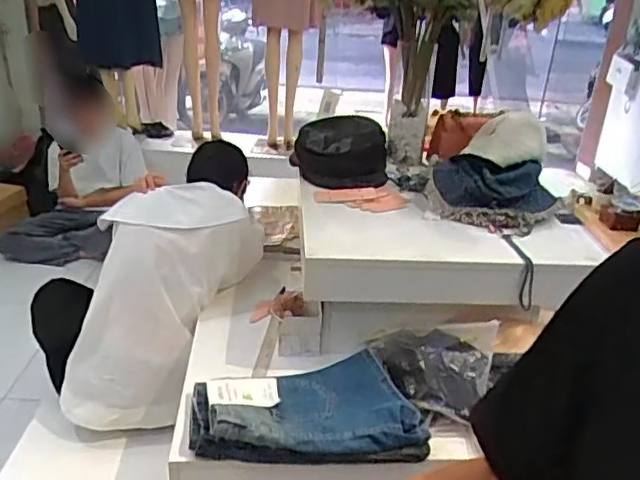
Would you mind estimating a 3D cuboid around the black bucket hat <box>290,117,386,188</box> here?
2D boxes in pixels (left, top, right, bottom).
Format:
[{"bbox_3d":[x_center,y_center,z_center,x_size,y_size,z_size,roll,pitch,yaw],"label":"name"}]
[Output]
[{"bbox_3d":[0.055,-0.229,1.581,0.240,0.132,0.197,-2,26,-12],"label":"black bucket hat"}]

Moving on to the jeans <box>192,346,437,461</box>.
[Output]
[{"bbox_3d":[-0.028,0.316,1.187,0.434,0.101,0.239,2,25,-4],"label":"jeans"}]

